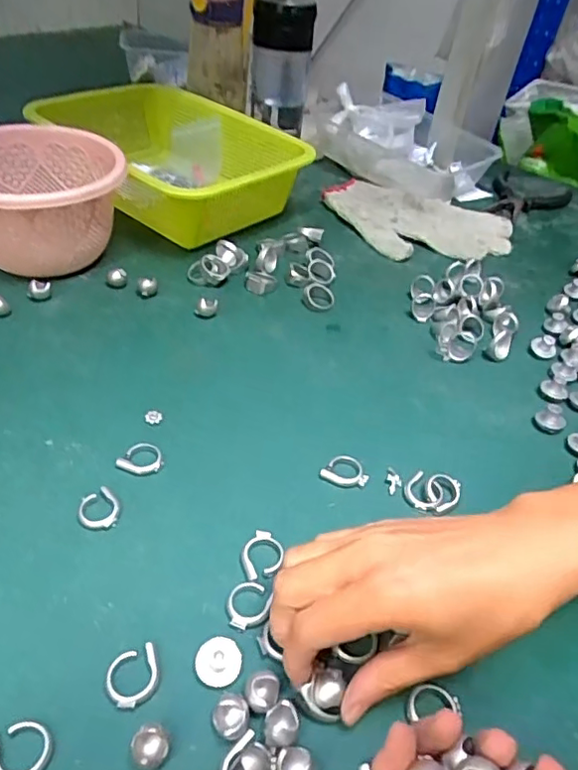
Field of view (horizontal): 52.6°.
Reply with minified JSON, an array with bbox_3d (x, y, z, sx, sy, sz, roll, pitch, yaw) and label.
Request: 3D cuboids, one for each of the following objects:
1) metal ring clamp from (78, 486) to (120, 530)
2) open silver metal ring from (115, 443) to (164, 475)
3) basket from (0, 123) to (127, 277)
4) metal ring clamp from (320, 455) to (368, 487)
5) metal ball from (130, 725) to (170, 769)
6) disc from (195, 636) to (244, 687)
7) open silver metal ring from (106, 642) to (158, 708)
[{"bbox_3d":[-0.108,0.071,0.334,0.022,0.005,0.027,-11,44,-21],"label":"metal ring clamp"},{"bbox_3d":[-0.091,0.046,0.365,0.026,0.005,0.023,17,42,11],"label":"open silver metal ring"},{"bbox_3d":[-0.214,-0.153,0.502,0.136,0.085,0.136,-11,44,-21],"label":"basket"},{"bbox_3d":[0.036,0.055,0.371,0.029,0.004,0.023,19,42,13],"label":"metal ring clamp"},{"bbox_3d":[-0.057,0.150,0.242,0.015,0.011,0.014,4,41,-4],"label":"metal ball"},{"bbox_3d":[-0.033,0.129,0.273,0.021,0.006,0.021,4,41,-4],"label":"disc"},{"bbox_3d":[-0.071,0.132,0.266,0.023,0.004,0.025,4,41,-4],"label":"open silver metal ring"}]

